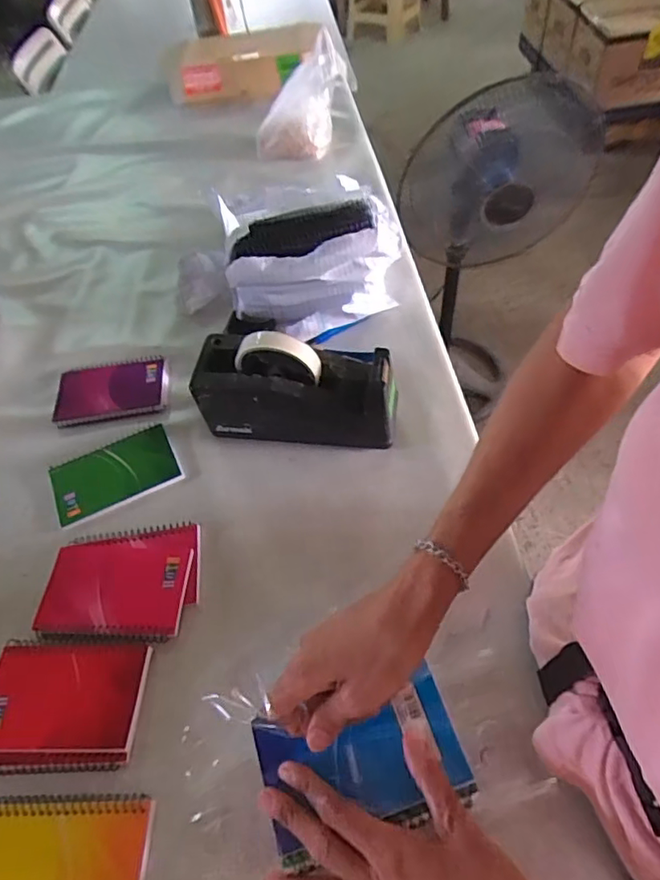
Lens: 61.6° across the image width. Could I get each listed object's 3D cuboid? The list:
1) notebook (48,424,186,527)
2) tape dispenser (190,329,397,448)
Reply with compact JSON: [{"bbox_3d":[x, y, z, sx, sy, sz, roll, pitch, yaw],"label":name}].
[{"bbox_3d":[-0.233,0.033,0.599,0.130,0.010,0.089,-22,53,-12],"label":"notebook"},{"bbox_3d":[-0.034,-0.056,0.575,0.202,0.116,0.072,2,52,7],"label":"tape dispenser"}]

